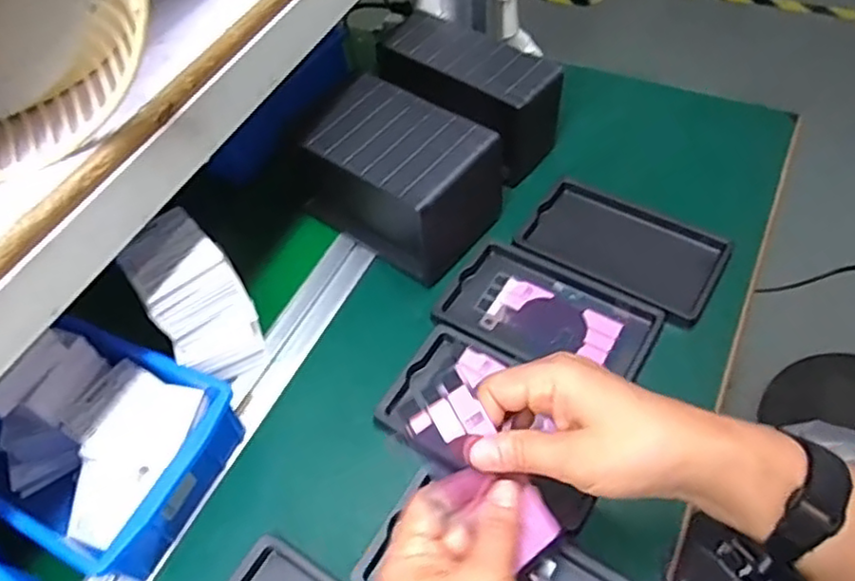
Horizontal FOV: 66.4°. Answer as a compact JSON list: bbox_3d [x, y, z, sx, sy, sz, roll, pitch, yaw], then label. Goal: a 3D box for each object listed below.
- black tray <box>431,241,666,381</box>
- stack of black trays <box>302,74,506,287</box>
[{"bbox_3d":[0.096,0.022,0.522,0.156,0.021,0.095,26,62,23],"label":"black tray"},{"bbox_3d":[-0.028,-0.105,0.556,0.166,0.085,0.105,33,64,25],"label":"stack of black trays"}]

